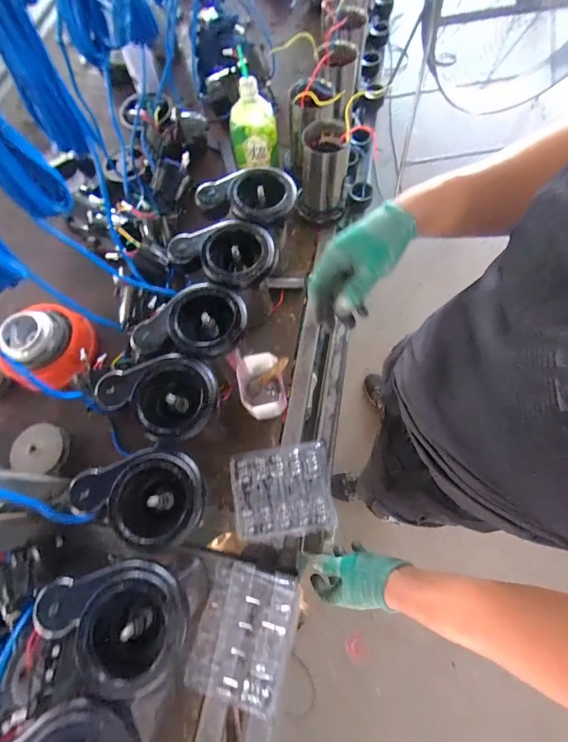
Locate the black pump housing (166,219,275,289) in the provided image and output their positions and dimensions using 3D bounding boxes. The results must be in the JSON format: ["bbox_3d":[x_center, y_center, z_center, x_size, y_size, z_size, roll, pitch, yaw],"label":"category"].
[{"bbox_3d":[-0.097,-0.183,0.548,0.156,0.061,0.125,-22,72,-5],"label":"black pump housing"}]

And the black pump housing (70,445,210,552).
[{"bbox_3d":[-0.187,0.165,0.432,0.170,0.047,0.120,-3,72,2],"label":"black pump housing"}]

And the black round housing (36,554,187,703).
[{"bbox_3d":[-0.191,0.291,0.379,0.163,0.042,0.126,-14,72,-2],"label":"black round housing"}]

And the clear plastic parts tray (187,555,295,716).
[{"bbox_3d":[-0.059,0.392,0.502,0.135,0.025,0.168,11,73,6],"label":"clear plastic parts tray"}]

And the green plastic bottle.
[{"bbox_3d":[-0.065,-0.510,0.676,0.094,0.175,0.080,-7,72,0],"label":"green plastic bottle"}]

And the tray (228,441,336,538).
[{"bbox_3d":[-0.002,0.202,0.568,0.164,0.031,0.142,-8,72,0],"label":"tray"}]

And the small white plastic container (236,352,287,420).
[{"bbox_3d":[-0.038,0.032,0.597,0.073,0.100,0.099,-16,72,-3],"label":"small white plastic container"}]

